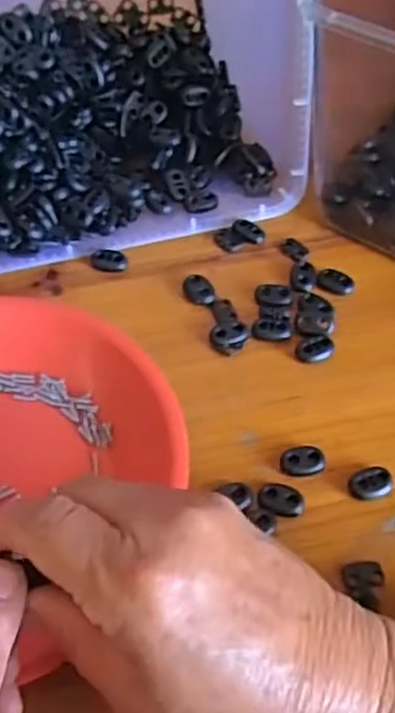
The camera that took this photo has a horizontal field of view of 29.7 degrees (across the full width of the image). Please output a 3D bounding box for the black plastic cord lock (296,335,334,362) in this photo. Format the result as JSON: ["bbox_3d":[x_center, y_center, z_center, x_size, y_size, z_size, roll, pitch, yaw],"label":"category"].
[{"bbox_3d":[0.064,-0.005,0.407,0.021,0.005,0.015,-19,58,-14],"label":"black plastic cord lock"}]

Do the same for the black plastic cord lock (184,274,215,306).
[{"bbox_3d":[0.001,-0.038,0.432,0.015,0.006,0.021,-23,59,-16],"label":"black plastic cord lock"}]

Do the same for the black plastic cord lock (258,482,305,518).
[{"bbox_3d":[0.040,0.068,0.355,0.022,0.004,0.015,12,56,7],"label":"black plastic cord lock"}]

